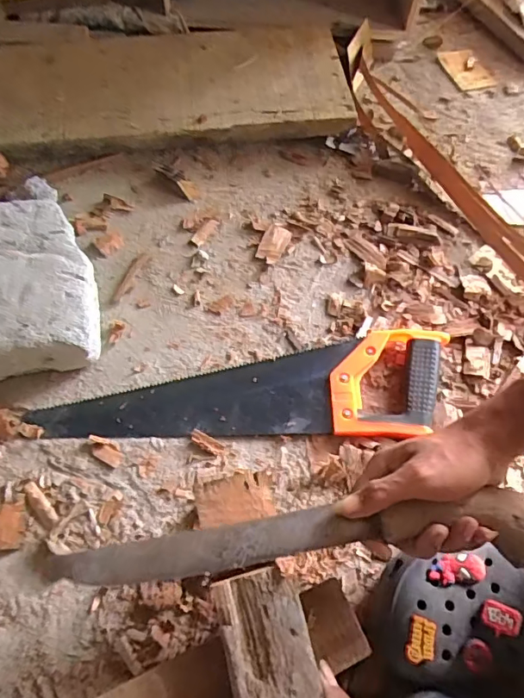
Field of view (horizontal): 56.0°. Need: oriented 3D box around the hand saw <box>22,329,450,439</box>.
[{"bbox_3d":[-0.017,0.035,0.509,0.404,0.026,0.110,1,62,-3],"label":"hand saw"}]

